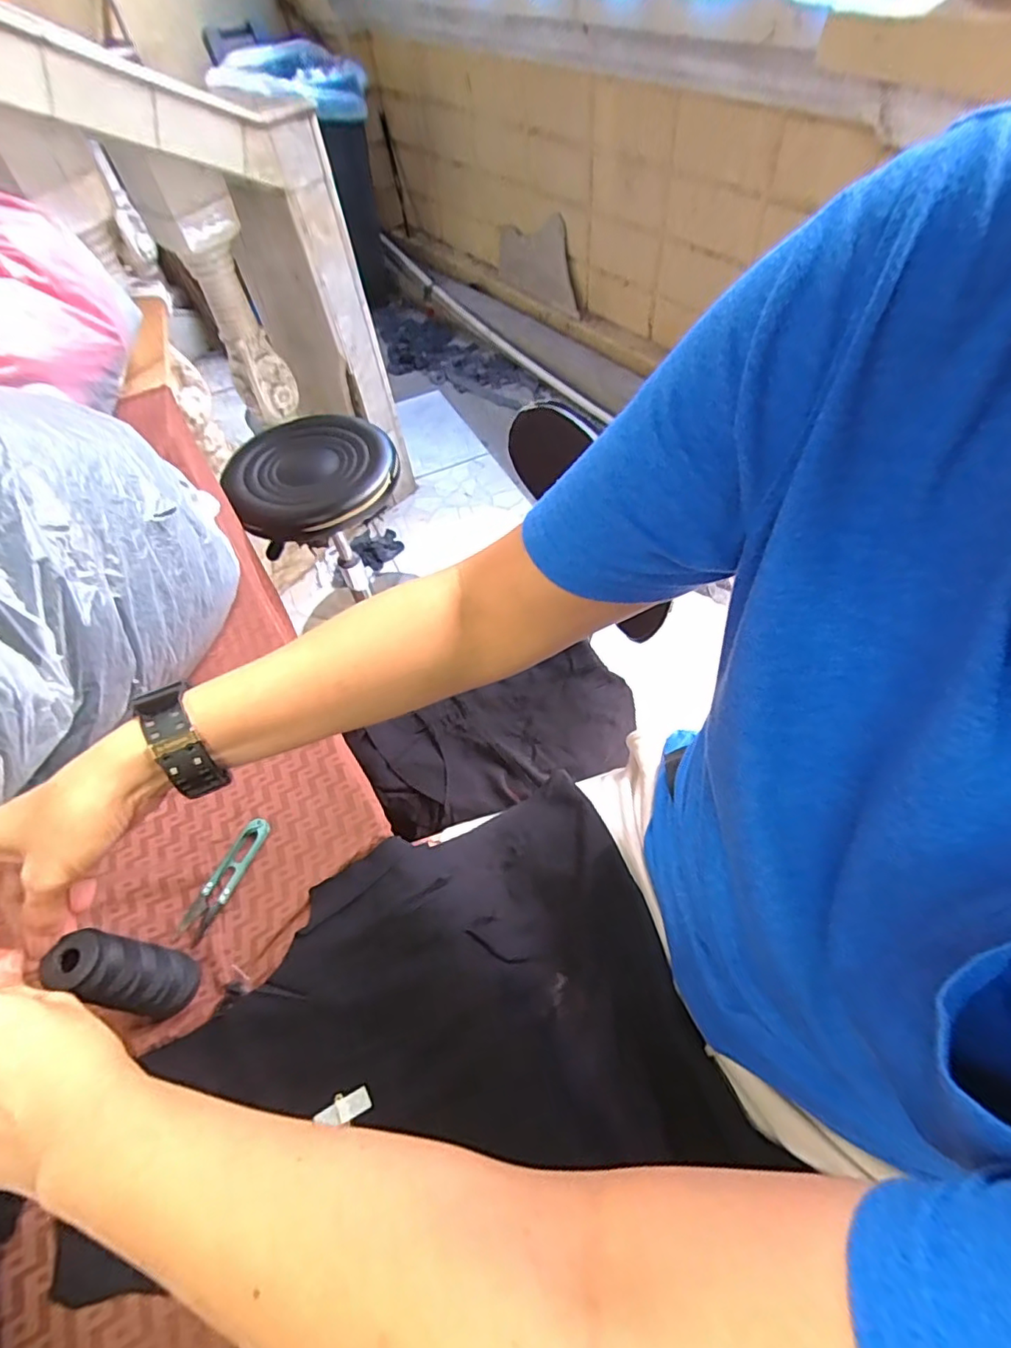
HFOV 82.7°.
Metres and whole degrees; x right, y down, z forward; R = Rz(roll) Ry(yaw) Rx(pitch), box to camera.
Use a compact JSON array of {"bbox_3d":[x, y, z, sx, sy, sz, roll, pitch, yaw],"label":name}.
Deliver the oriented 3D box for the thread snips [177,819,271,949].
[{"bbox_3d":[-0.227,0.164,0.467,0.024,0.007,0.100,18,60,16],"label":"thread snips"}]

